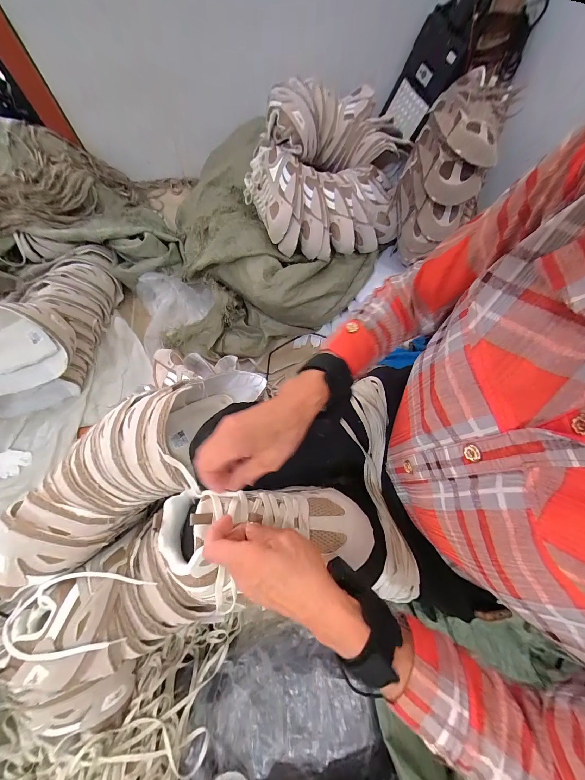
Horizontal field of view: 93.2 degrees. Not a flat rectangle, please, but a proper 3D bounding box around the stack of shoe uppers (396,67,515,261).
[{"bbox_3d":[0.347,-0.496,0.659,0.145,0.271,0.218,6,71,0],"label":"stack of shoe uppers"}]

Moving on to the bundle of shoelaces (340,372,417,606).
[{"bbox_3d":[0.114,0.122,0.378,0.063,0.046,0.295,-4,72,-4],"label":"bundle of shoelaces"}]

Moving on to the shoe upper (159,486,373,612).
[{"bbox_3d":[-0.029,0.171,0.322,0.239,0.075,0.115,-4,72,-4],"label":"shoe upper"}]

